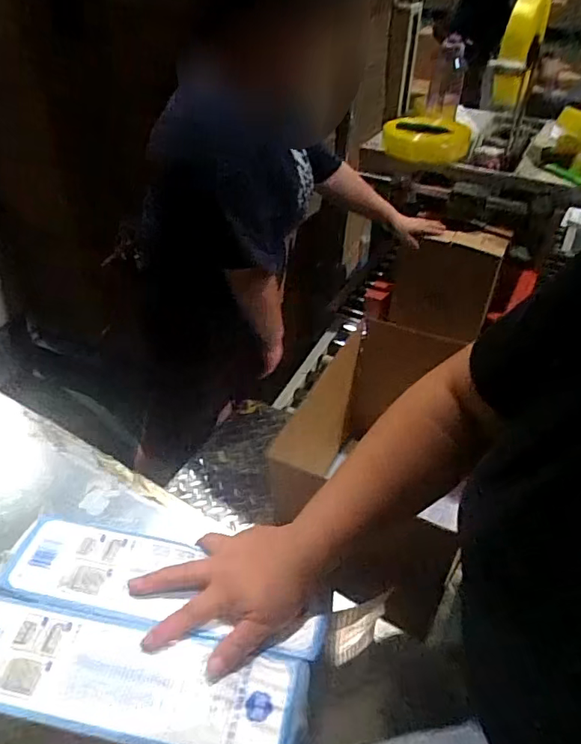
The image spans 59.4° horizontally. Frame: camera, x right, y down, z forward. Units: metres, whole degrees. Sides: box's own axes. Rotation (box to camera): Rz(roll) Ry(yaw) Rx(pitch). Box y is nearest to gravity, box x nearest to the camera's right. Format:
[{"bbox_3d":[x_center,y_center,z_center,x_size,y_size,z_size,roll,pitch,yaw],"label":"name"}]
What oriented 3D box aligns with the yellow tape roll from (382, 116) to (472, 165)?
[{"bbox_3d":[0.406,-0.697,1.510,0.231,0.080,0.231,0,41,0],"label":"yellow tape roll"}]

